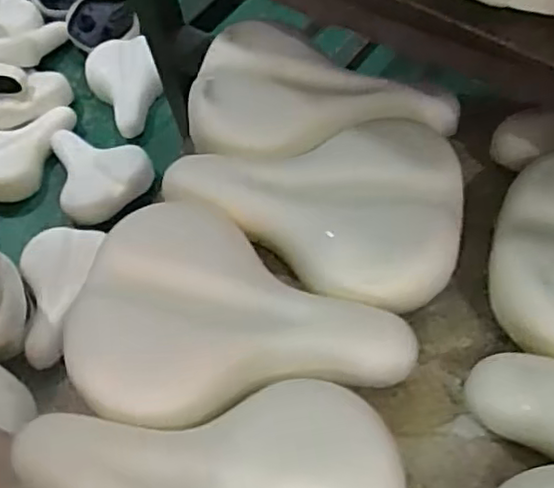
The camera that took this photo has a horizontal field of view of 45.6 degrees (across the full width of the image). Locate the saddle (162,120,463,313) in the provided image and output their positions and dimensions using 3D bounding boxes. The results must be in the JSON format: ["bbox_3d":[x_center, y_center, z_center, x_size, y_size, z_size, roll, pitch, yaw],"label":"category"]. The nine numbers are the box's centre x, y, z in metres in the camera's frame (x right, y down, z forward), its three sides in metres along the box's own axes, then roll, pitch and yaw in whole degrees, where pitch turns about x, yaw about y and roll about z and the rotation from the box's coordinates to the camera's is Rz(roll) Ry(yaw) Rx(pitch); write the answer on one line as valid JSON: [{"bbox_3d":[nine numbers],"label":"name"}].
[{"bbox_3d":[0.028,-0.040,0.549,0.237,0.036,0.173,4,55,10],"label":"saddle"}]

